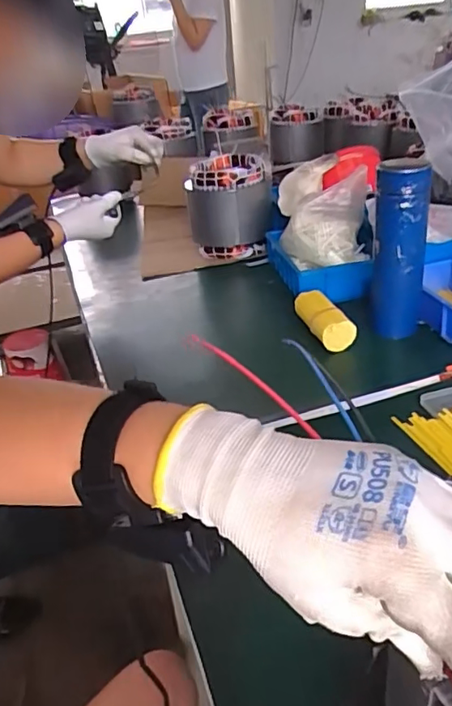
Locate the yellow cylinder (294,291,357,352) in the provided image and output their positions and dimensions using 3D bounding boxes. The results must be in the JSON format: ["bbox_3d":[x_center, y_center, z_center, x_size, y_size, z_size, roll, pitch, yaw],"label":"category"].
[{"bbox_3d":[0.127,-0.047,0.752,0.045,0.039,0.120,-15,32,-15],"label":"yellow cylinder"}]

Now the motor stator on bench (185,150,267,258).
[{"bbox_3d":[0.006,-0.284,1.062,0.152,0.158,0.137,-4,31,2],"label":"motor stator on bench"}]

